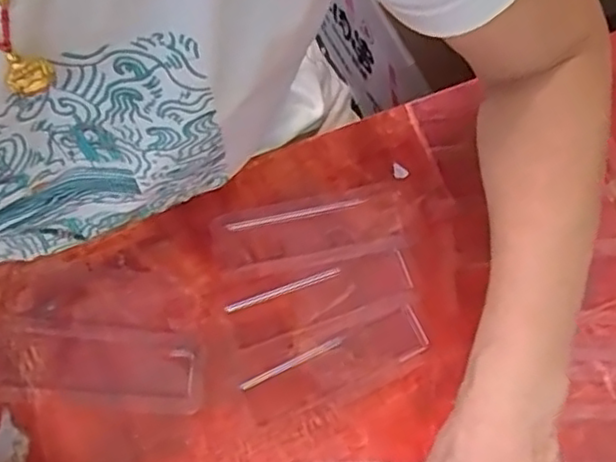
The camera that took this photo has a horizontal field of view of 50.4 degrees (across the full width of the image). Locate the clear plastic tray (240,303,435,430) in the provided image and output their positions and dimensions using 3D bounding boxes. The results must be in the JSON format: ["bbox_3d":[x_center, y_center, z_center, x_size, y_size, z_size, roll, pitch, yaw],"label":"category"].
[{"bbox_3d":[0.018,0.088,0.428,0.124,0.006,0.034,-24,78,-7],"label":"clear plastic tray"}]

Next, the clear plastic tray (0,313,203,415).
[{"bbox_3d":[-0.139,0.087,0.426,0.138,0.007,0.052,6,76,0],"label":"clear plastic tray"}]

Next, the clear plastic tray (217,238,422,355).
[{"bbox_3d":[0.008,0.044,0.438,0.128,0.007,0.042,-17,77,-5],"label":"clear plastic tray"}]

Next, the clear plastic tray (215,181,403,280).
[{"bbox_3d":[0.001,0.001,0.449,0.130,0.006,0.048,-13,77,-4],"label":"clear plastic tray"}]

